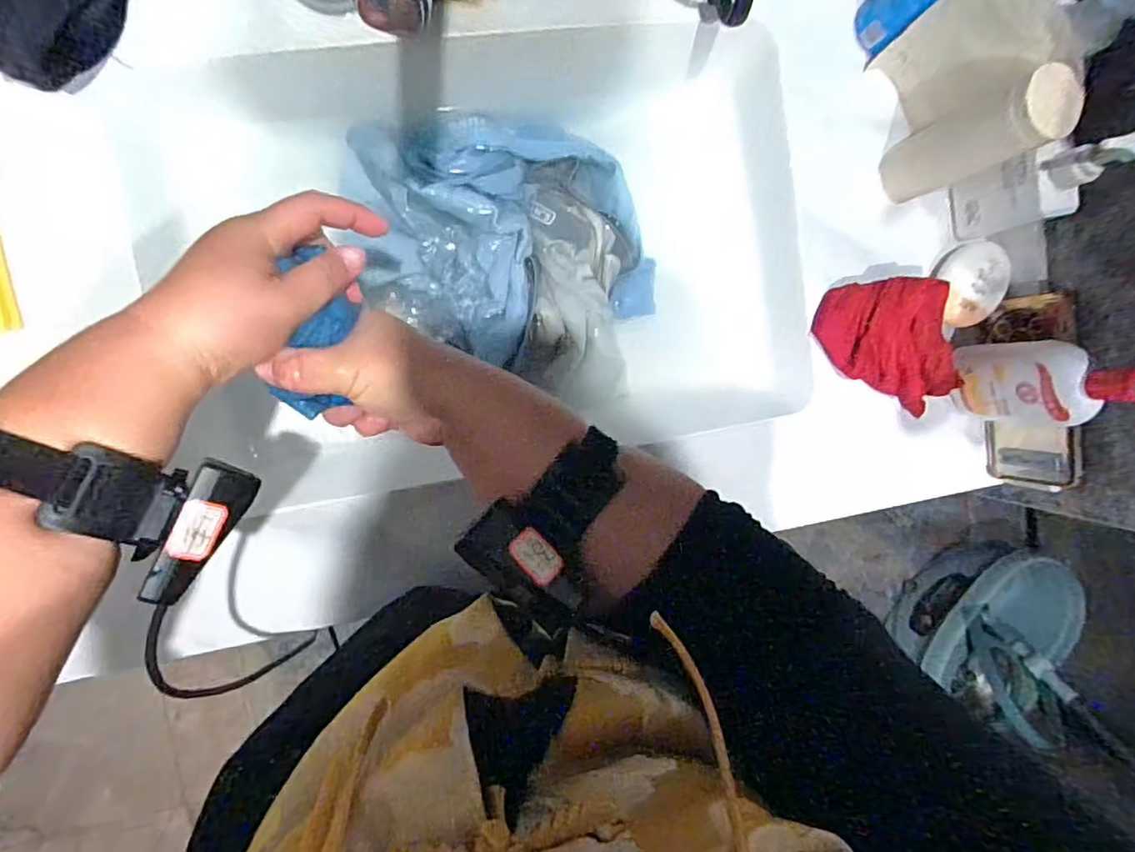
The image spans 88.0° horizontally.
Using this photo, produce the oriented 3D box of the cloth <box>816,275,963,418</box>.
[{"bbox_3d":[0.279,-0.066,0.512,0.103,0.055,0.120,-11,97,-9],"label":"cloth"}]

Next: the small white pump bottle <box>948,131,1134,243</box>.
[{"bbox_3d":[0.369,-0.189,0.467,0.031,0.154,0.054,-23,98,-7],"label":"small white pump bottle"}]

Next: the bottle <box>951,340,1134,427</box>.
[{"bbox_3d":[0.391,-0.033,0.478,0.067,0.133,0.063,7,94,-10],"label":"bottle"}]

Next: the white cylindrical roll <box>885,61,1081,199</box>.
[{"bbox_3d":[0.305,-0.219,0.458,0.045,0.157,0.048,-1,95,-10],"label":"white cylindrical roll"}]

